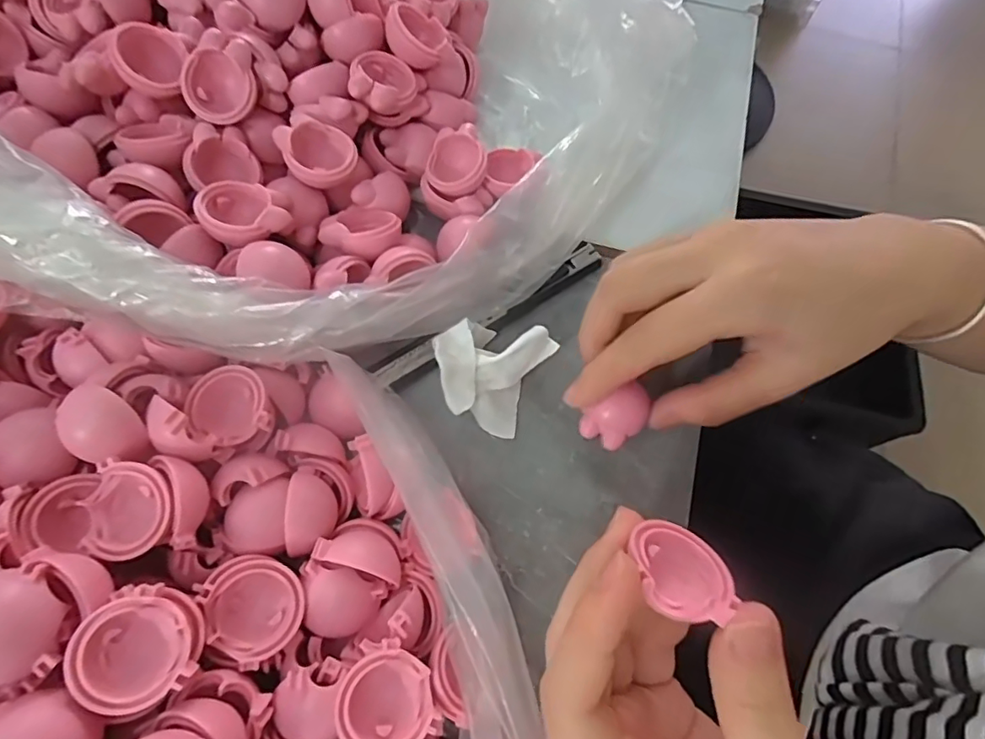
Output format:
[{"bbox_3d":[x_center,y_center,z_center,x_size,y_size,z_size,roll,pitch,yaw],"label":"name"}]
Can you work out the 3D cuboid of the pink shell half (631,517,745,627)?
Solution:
[{"bbox_3d":[0.054,0.056,0.152,0.027,0.013,0.028,17,41,8],"label":"pink shell half"}]

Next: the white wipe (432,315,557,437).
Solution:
[{"bbox_3d":[-0.002,-0.001,0.230,0.043,0.025,0.047,24,70,7],"label":"white wipe"}]

